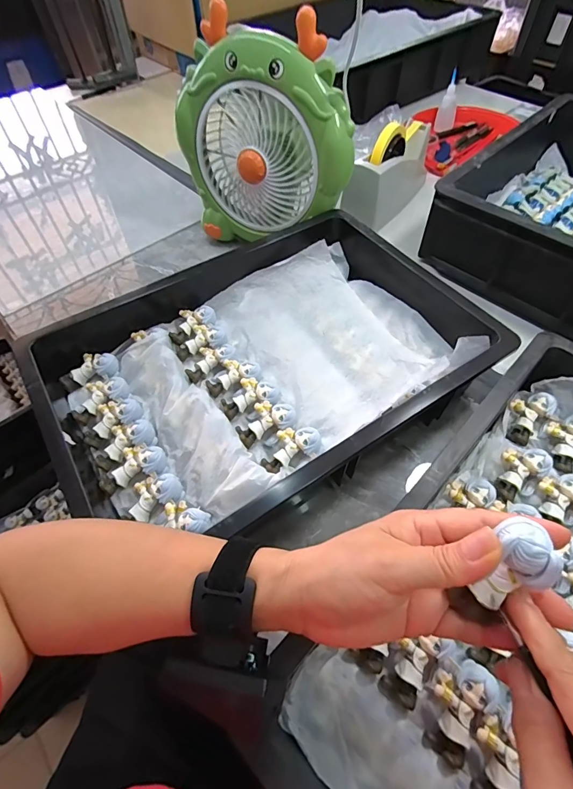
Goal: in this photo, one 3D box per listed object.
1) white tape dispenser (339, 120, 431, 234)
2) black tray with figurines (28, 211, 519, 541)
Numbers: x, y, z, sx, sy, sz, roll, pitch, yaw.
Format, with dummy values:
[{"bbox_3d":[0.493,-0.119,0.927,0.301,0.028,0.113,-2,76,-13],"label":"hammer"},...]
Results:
[{"bbox_3d":[0.180,-0.392,0.668,0.073,0.103,0.216,33,63,21],"label":"white tape dispenser"},{"bbox_3d":[-0.012,-0.047,0.459,0.484,0.083,0.326,-30,60,-17],"label":"black tray with figurines"}]

